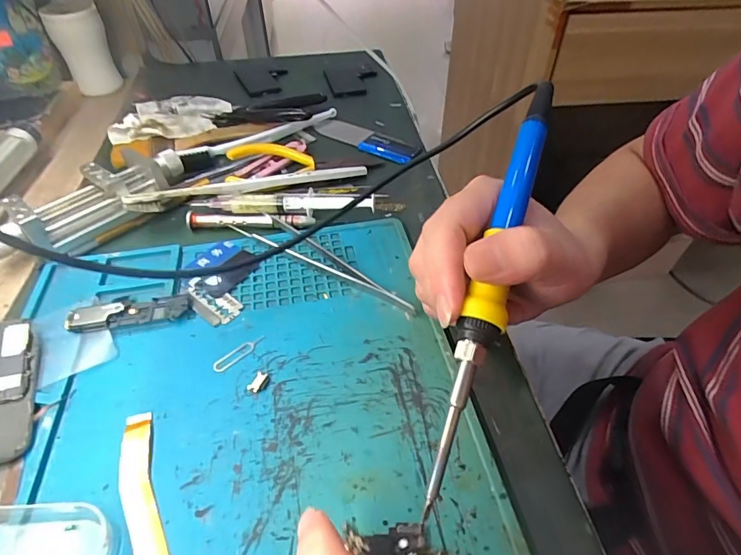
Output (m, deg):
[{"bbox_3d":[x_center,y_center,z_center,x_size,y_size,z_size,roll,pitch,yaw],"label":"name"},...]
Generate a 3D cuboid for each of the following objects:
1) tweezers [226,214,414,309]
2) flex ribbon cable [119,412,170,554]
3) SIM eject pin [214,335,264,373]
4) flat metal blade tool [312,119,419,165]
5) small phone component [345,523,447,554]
[{"bbox_3d":[-0.036,-0.013,0.300,0.151,0.010,0.025,29,52,26],"label":"tweezers"},{"bbox_3d":[-0.099,0.103,0.192,0.016,0.004,0.101,-19,48,-18],"label":"flex ribbon cable"},{"bbox_3d":[-0.075,0.042,0.252,0.032,0.004,0.009,-33,54,-28],"label":"SIM eject pin"},{"bbox_3d":[-0.004,-0.136,0.427,0.115,0.004,0.033,32,54,28],"label":"flat metal blade tool"},{"bbox_3d":[0.010,0.111,0.181,0.038,0.004,0.019,-3,45,-3],"label":"small phone component"}]

